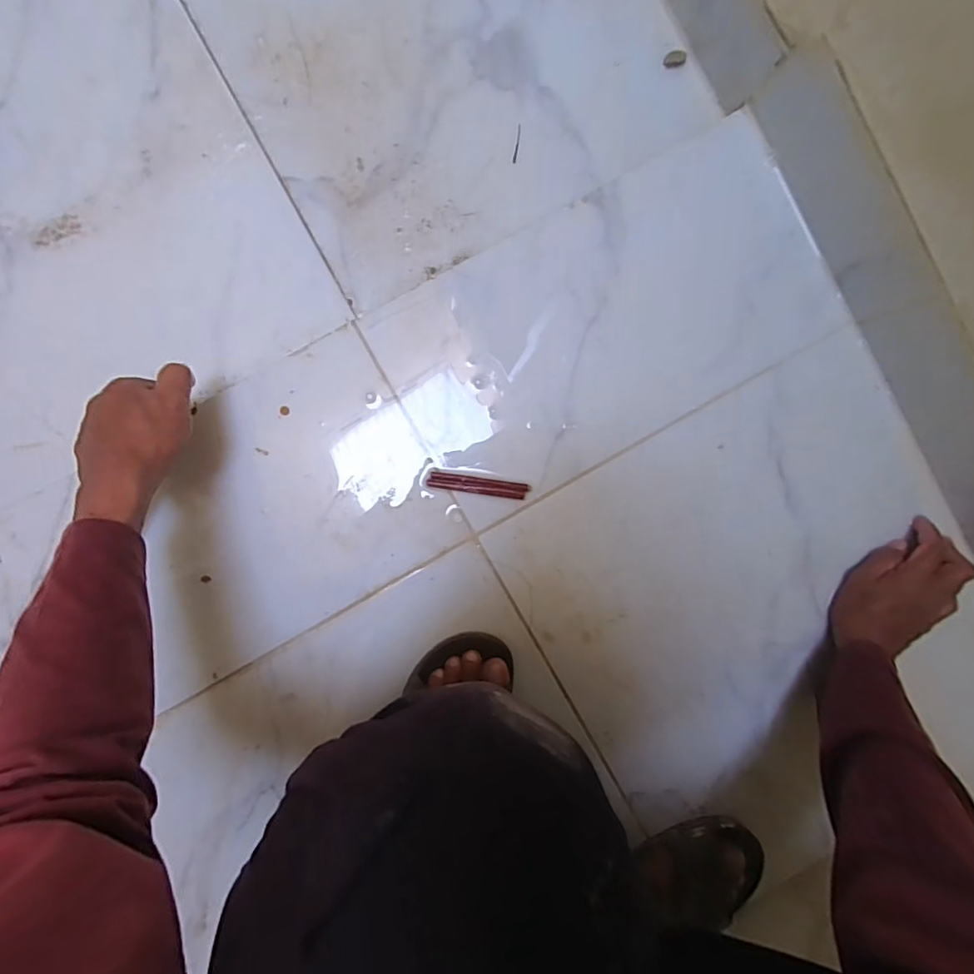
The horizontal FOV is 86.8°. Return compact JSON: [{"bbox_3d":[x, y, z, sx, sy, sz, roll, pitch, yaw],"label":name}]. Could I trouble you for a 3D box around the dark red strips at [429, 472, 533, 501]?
[{"bbox_3d":[-0.008,-0.002,0.523,0.101,0.004,0.017,8,89,-3],"label":"dark red strips"}]

